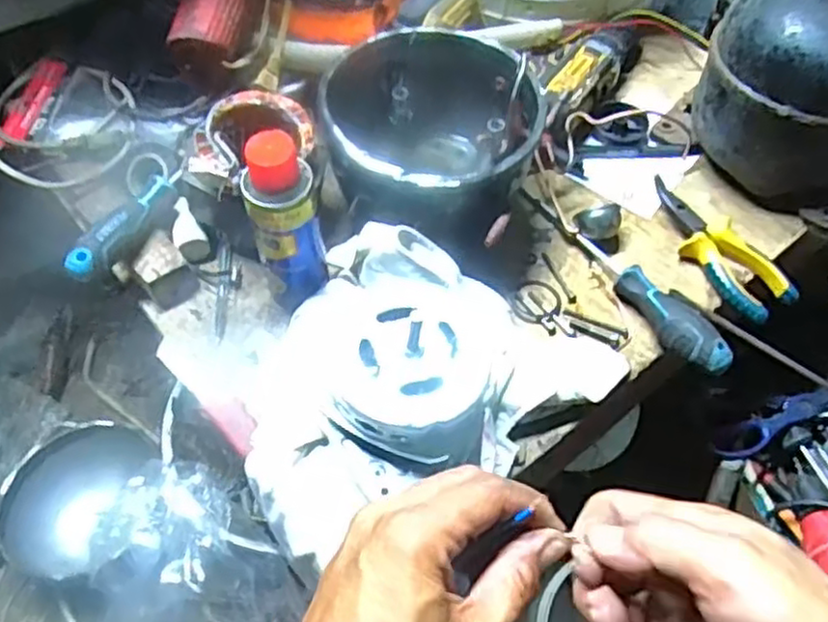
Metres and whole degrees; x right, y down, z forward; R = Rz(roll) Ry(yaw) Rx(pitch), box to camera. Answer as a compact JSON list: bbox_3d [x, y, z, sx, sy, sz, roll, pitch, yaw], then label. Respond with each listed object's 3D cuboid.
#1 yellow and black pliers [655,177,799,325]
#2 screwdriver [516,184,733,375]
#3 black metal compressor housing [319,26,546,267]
[{"bbox_3d":[0.267,-0.058,0.641,0.060,0.024,0.154,-23,59,-16],"label":"yellow and black pliers"},{"bbox_3d":[0.174,-0.035,0.620,0.033,0.036,0.234,-27,60,-18],"label":"screwdriver"},{"bbox_3d":[0.014,-0.140,0.633,0.171,0.118,0.172,0,56,-1],"label":"black metal compressor housing"}]

